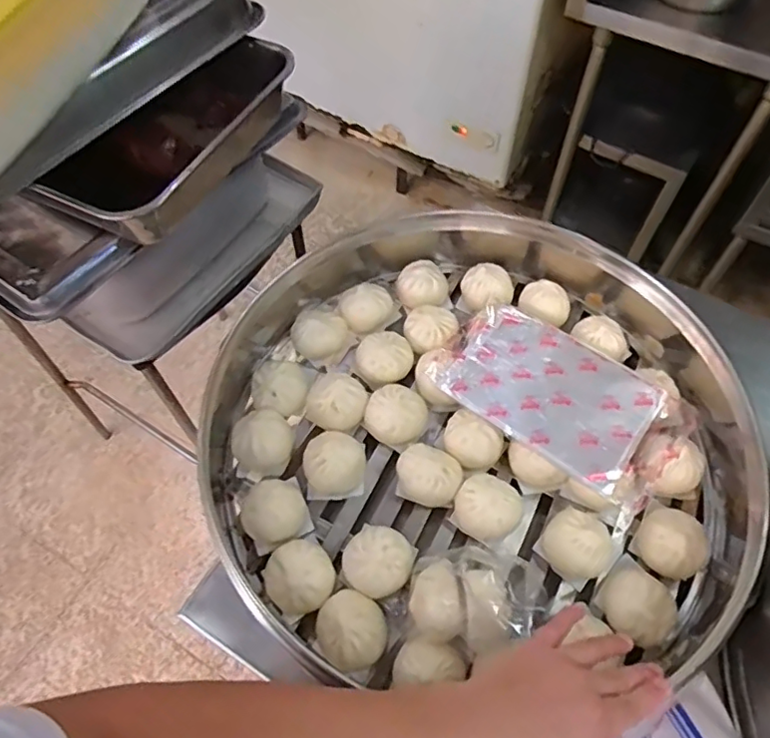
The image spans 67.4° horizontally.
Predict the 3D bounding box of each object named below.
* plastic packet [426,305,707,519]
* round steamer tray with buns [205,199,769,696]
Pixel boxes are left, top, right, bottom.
[{"bbox_3d":[0.192,0.026,0.626,0.249,0.031,0.149,32,65,22],"label":"plastic packet"},{"bbox_3d":[0.097,0.038,0.658,0.550,0.103,0.538,-2,58,3],"label":"round steamer tray with buns"}]

